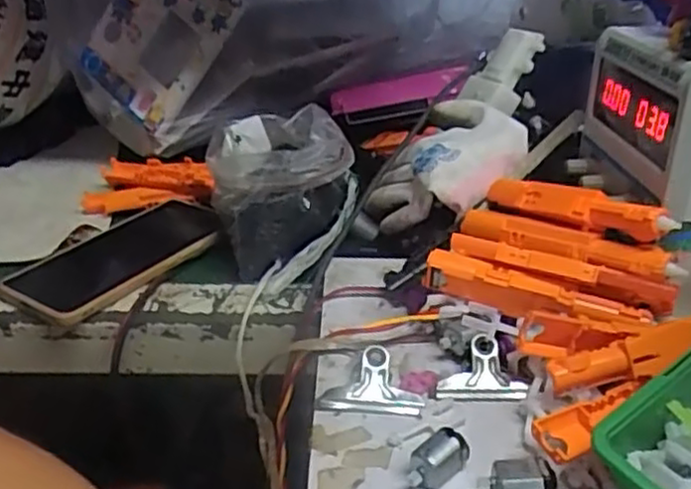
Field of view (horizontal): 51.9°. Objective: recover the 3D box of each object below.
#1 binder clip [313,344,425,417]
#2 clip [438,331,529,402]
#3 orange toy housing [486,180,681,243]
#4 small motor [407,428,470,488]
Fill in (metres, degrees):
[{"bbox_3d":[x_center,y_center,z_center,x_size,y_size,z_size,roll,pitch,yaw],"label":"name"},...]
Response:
[{"bbox_3d":[0.013,0.073,0.379,0.054,0.017,0.035,-1,34,2],"label":"binder clip"},{"bbox_3d":[0.073,0.066,0.383,0.047,0.019,0.030,0,34,3],"label":"clip"},{"bbox_3d":[0.127,-0.022,0.404,0.016,0.021,0.126,-21,23,-27],"label":"orange toy housing"},{"bbox_3d":[0.043,0.103,0.334,0.032,0.020,0.014,-26,41,-32],"label":"small motor"}]

